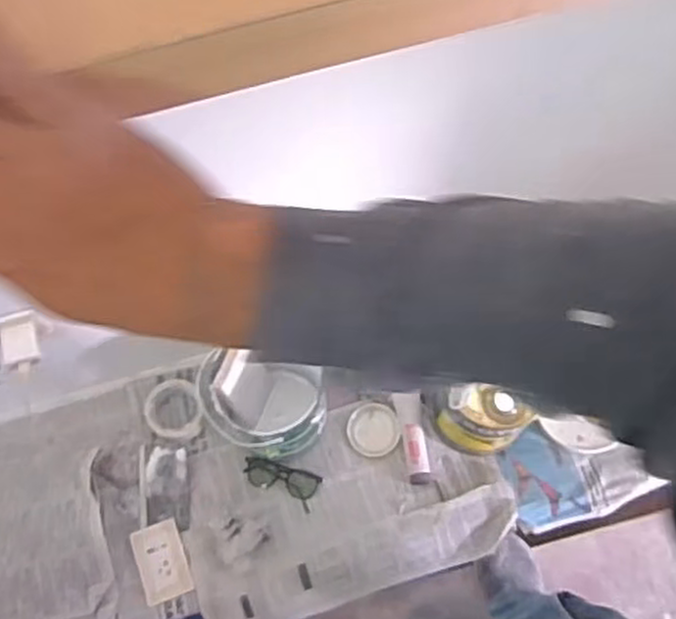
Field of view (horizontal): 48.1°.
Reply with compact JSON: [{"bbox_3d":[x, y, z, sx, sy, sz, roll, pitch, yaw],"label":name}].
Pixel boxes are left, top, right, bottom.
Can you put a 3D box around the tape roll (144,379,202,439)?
[{"bbox_3d":[-0.290,0.174,1.332,0.107,0.025,0.112,0,68,1],"label":"tape roll"}]

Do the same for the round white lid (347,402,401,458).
[{"bbox_3d":[0.063,0.213,1.350,0.092,0.018,0.092,0,68,1],"label":"round white lid"}]

